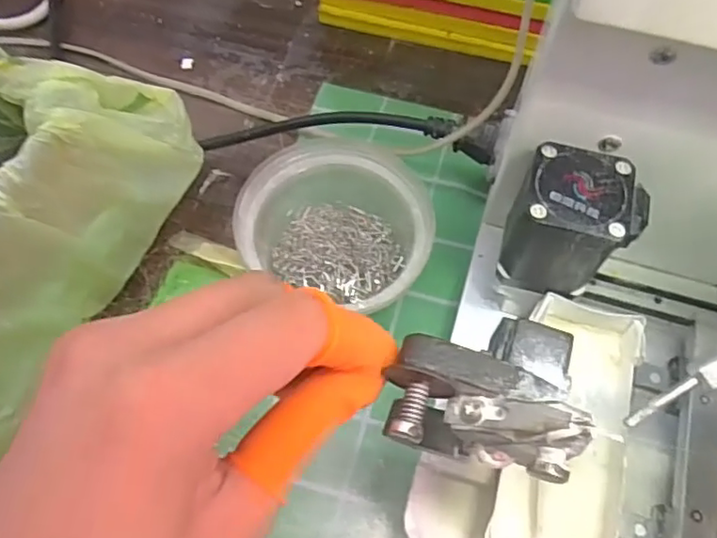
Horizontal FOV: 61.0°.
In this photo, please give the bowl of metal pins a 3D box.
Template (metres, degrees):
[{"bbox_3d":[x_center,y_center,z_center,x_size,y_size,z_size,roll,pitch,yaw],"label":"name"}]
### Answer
[{"bbox_3d":[-0.010,-0.024,0.332,0.095,0.056,0.096,0,64,0],"label":"bowl of metal pins"}]

